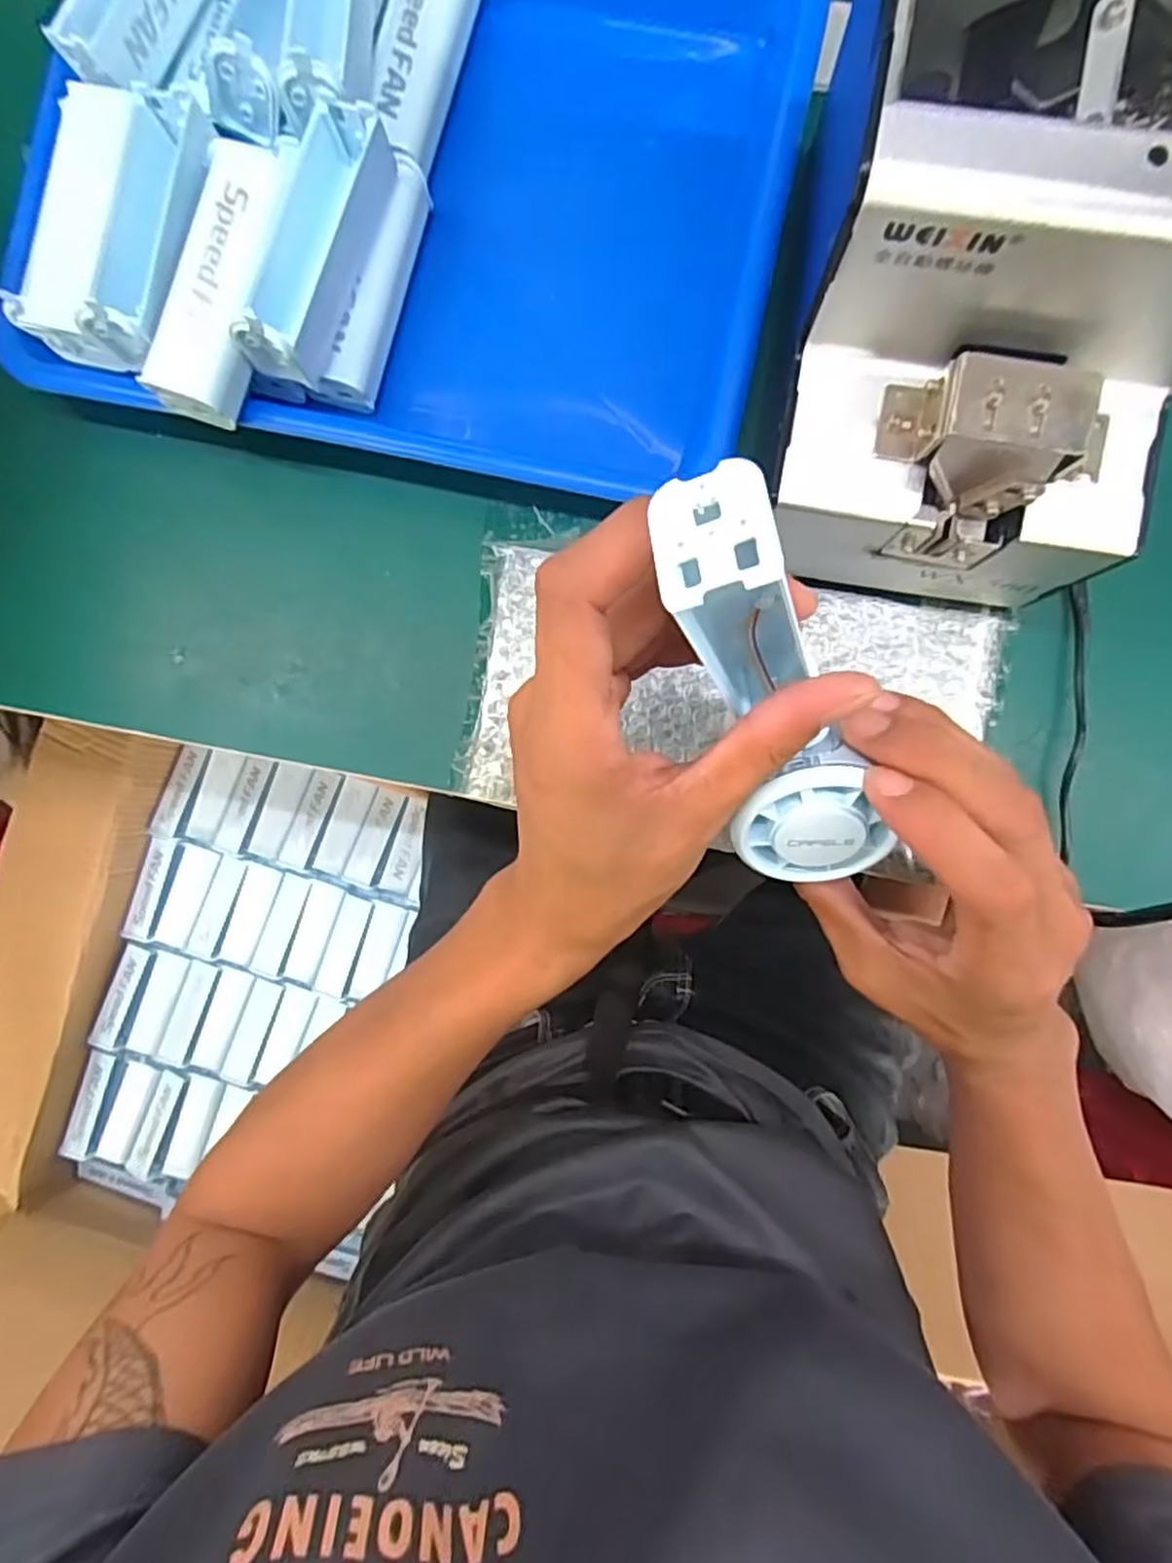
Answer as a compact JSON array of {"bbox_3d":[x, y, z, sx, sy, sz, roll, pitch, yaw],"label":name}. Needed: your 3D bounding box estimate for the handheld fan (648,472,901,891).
[{"bbox_3d":[0.053,-0.014,0.206,0.042,0.147,0.042,-36,52,1],"label":"handheld fan"}]

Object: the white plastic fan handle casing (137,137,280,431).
[{"bbox_3d":[-0.148,-0.204,0.293,0.029,0.021,0.105,16,89,3],"label":"white plastic fan handle casing"}]

